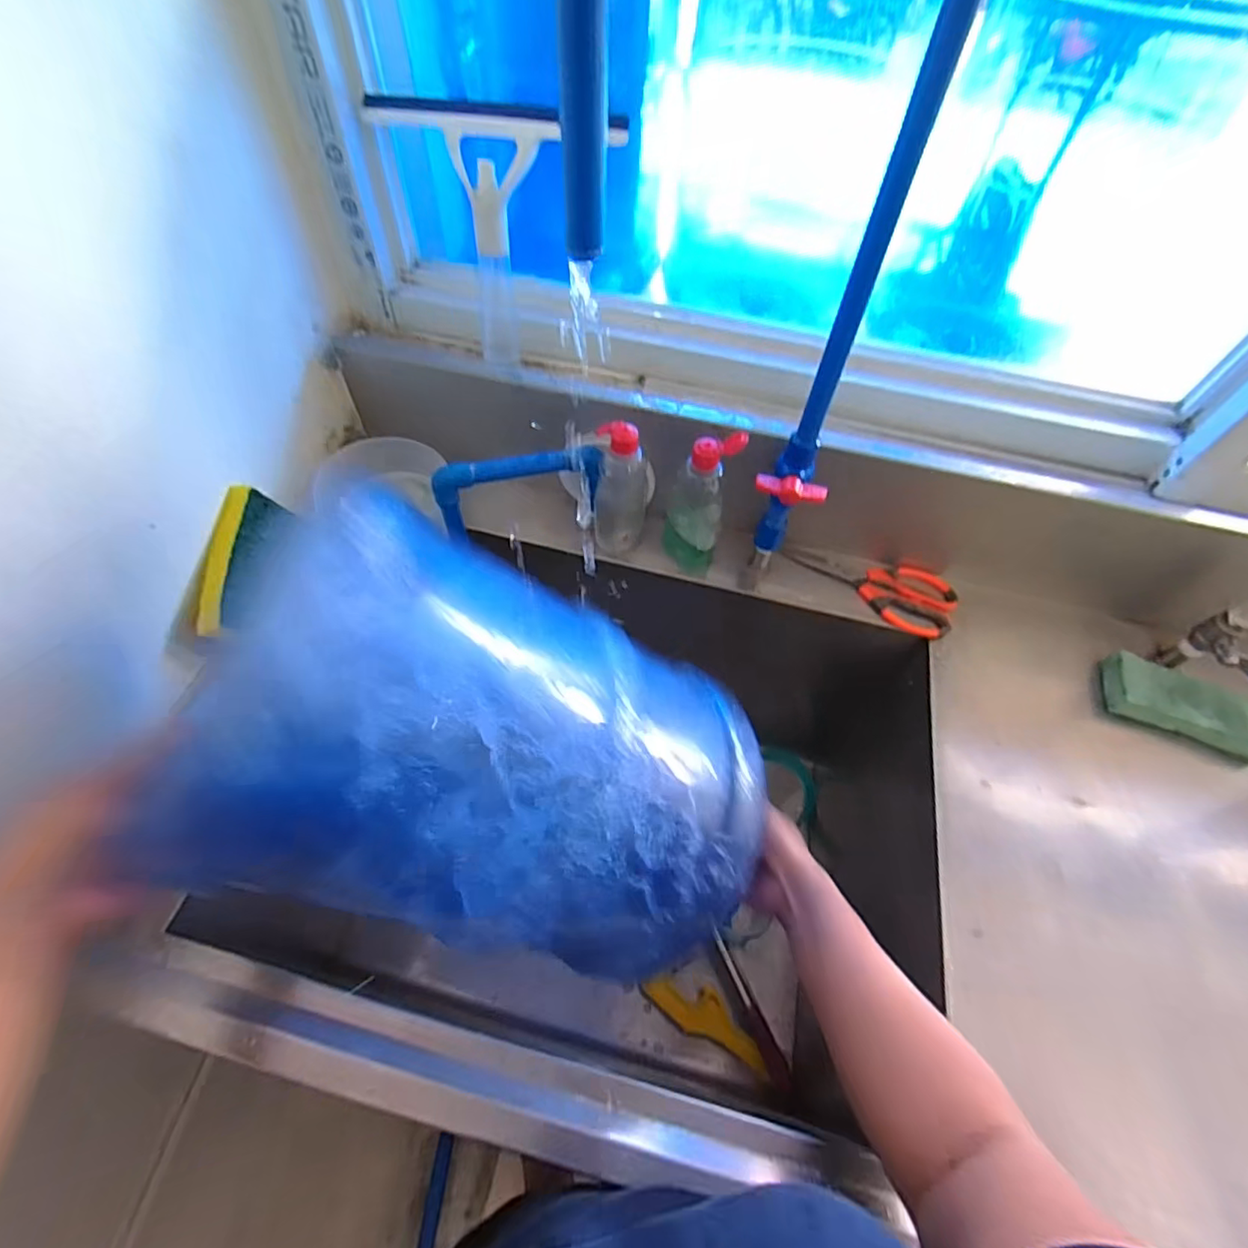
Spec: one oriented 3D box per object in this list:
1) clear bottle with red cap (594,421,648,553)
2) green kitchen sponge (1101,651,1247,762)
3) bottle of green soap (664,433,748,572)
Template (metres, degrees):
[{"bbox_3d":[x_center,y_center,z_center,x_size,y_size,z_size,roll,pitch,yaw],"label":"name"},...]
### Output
[{"bbox_3d":[-0.002,-0.146,0.639,0.059,0.153,0.056,8,57,1],"label":"clear bottle with red cap"},{"bbox_3d":[0.580,0.087,0.605,0.149,0.032,0.065,23,58,11],"label":"green kitchen sponge"},{"bbox_3d":[0.078,-0.123,0.631,0.063,0.181,0.042,12,57,4],"label":"bottle of green soap"}]

